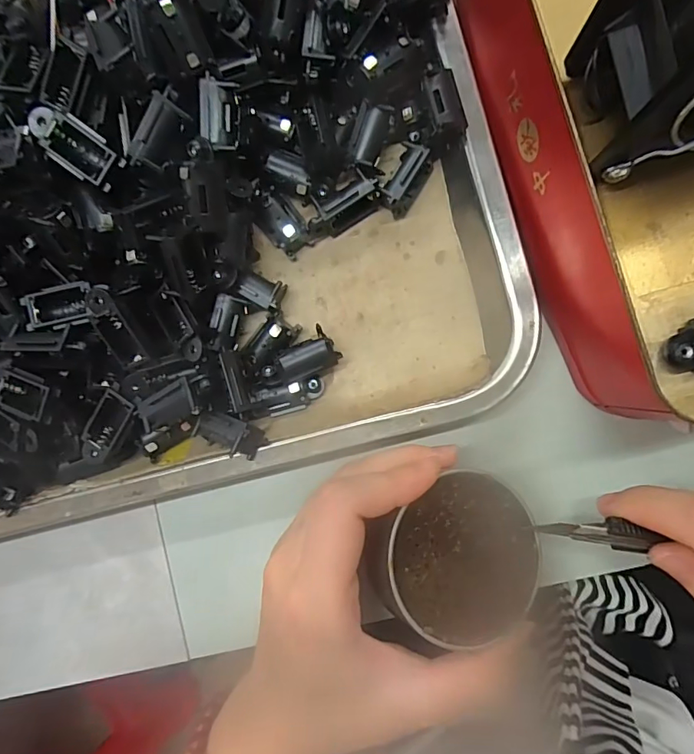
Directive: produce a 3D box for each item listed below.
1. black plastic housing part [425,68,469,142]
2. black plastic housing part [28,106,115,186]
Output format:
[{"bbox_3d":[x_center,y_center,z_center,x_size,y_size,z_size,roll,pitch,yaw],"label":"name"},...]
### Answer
[{"bbox_3d":[0.043,-0.116,0.208,0.013,0.009,0.027,-14,88,4],"label":"black plastic housing part"},{"bbox_3d":[-0.107,-0.091,0.188,0.033,0.007,0.018,37,92,5],"label":"black plastic housing part"}]

